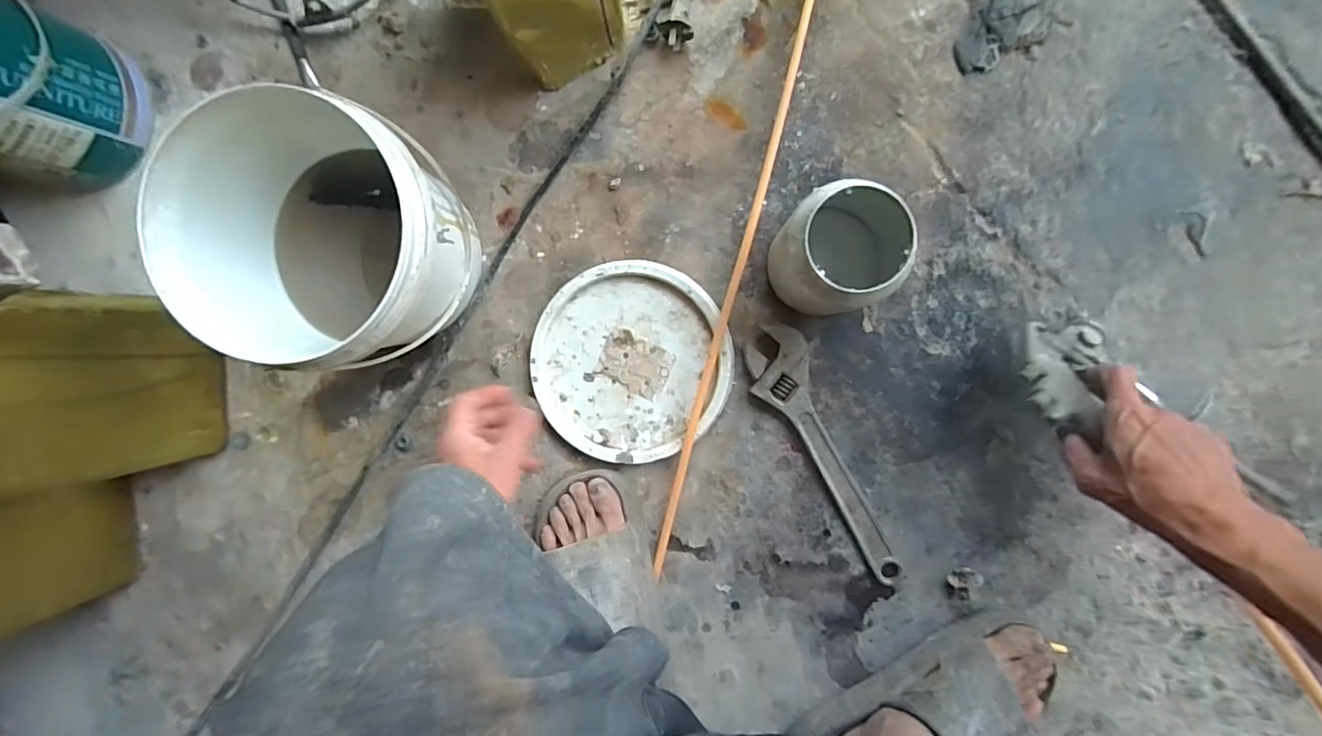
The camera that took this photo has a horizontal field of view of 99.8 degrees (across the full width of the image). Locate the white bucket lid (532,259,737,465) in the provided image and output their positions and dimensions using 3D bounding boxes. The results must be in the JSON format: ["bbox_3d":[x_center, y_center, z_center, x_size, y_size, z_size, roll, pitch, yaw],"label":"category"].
[{"bbox_3d":[-0.030,-0.006,0.570,0.198,0.016,0.194,8,93,4],"label":"white bucket lid"}]

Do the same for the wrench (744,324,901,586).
[{"bbox_3d":[0.162,0.093,0.561,0.062,0.019,0.280,-24,91,5],"label":"wrench"}]

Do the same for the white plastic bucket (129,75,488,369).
[{"bbox_3d":[-0.273,-0.107,0.498,0.199,0.186,0.198,0,95,5],"label":"white plastic bucket"}]

